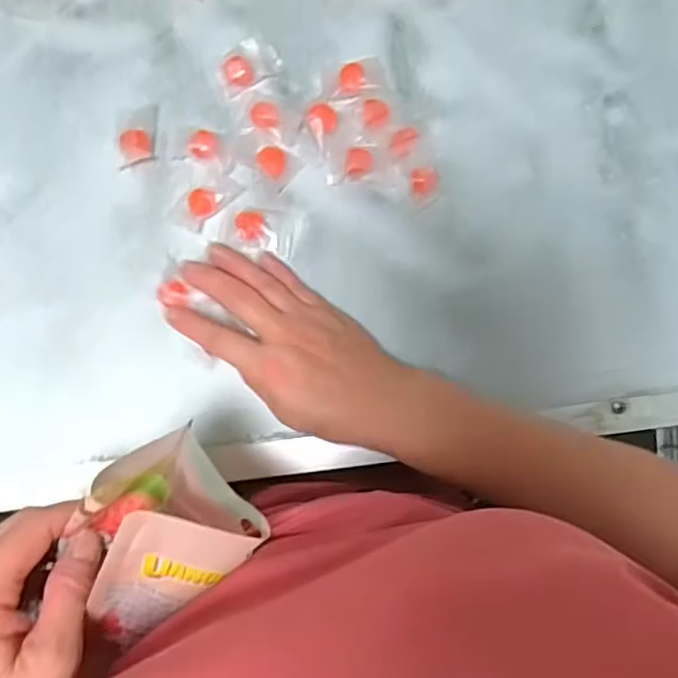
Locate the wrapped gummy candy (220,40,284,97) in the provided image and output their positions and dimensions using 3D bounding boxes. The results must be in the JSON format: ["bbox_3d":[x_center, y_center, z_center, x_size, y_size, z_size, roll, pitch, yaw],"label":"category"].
[{"bbox_3d":[-0.069,-0.207,0.456,0.048,0.014,0.028,-32,86,-7],"label":"wrapped gummy candy"}]

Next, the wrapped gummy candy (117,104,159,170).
[{"bbox_3d":[-0.149,-0.152,0.441,0.030,0.017,0.047,-7,83,-5],"label":"wrapped gummy candy"}]

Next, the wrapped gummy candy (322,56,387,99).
[{"bbox_3d":[0.012,-0.199,0.457,0.049,0.012,0.034,-6,83,-4],"label":"wrapped gummy candy"}]

